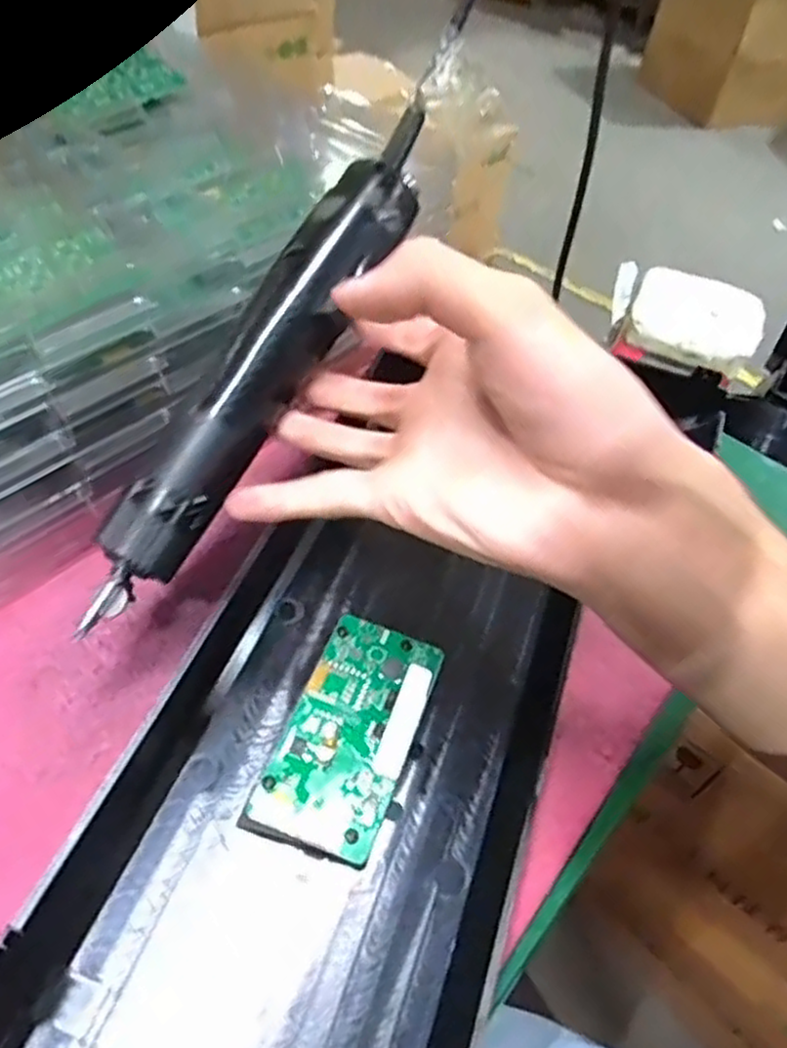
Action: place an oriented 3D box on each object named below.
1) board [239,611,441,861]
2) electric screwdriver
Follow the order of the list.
[{"bbox_3d":[-0.016,0.081,0.300,0.047,0.008,0.094,19,51,10],"label":"board"},{"bbox_3d":[-0.046,-0.068,0.305,0.032,0.036,0.244,26,77,16],"label":"electric screwdriver"}]

